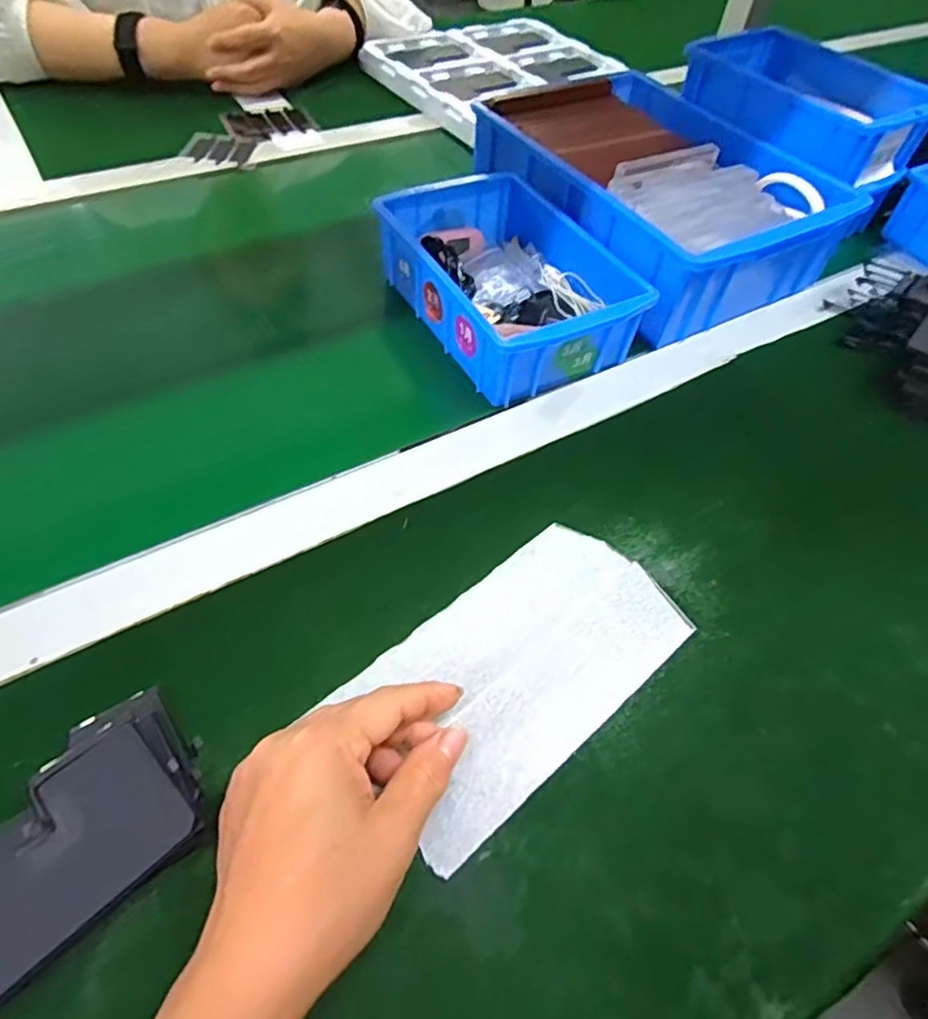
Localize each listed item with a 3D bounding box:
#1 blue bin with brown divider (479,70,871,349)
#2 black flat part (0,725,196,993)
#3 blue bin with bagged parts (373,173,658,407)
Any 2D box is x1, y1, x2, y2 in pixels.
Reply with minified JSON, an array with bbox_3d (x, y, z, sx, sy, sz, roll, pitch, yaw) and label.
[{"bbox_3d":[0.165,-0.275,0.559,0.212,0.096,0.285,-24,58,-21],"label":"blue bin with brown divider"},{"bbox_3d":[-0.167,0.141,0.245,0.054,0.009,0.107,46,57,13],"label":"black flat part"},{"bbox_3d":[0.034,-0.171,0.486,0.134,0.075,0.197,-23,58,-20],"label":"blue bin with bagged parts"}]

